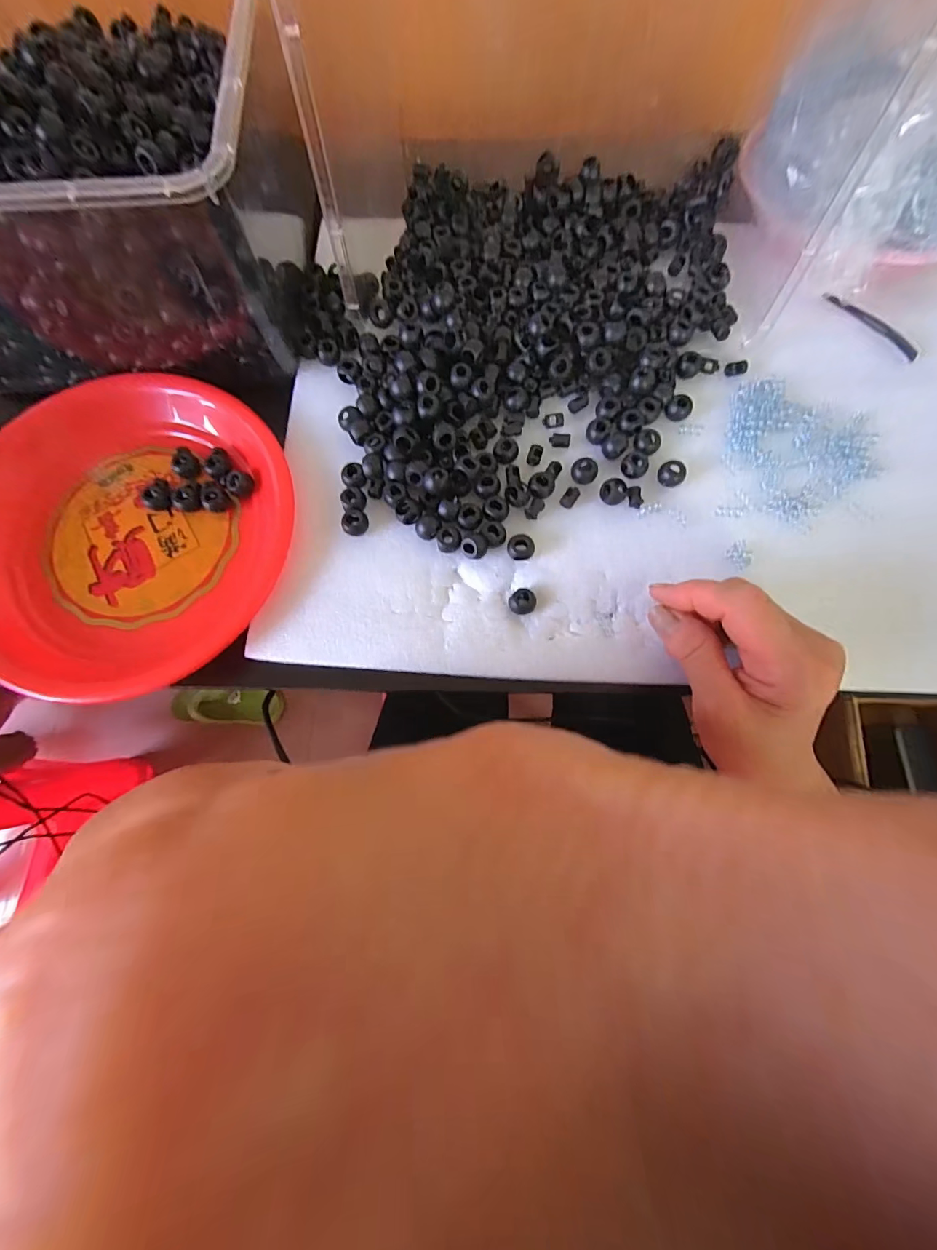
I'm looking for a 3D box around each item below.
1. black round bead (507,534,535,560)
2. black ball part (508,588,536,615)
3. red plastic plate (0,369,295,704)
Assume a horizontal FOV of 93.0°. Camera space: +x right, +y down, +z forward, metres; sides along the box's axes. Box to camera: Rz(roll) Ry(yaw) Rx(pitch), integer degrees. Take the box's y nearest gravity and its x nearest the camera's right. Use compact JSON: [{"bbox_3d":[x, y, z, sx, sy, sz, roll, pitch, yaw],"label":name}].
[{"bbox_3d":[0.035,-0.052,0.295,0.017,0.011,0.016,0,81,2],"label":"black round bead"},{"bbox_3d":[0.035,-0.015,0.291,0.018,0.009,0.016,-7,81,1],"label":"black ball part"},{"bbox_3d":[-0.234,-0.064,0.297,0.215,0.045,0.215,0,81,2],"label":"red plastic plate"}]

